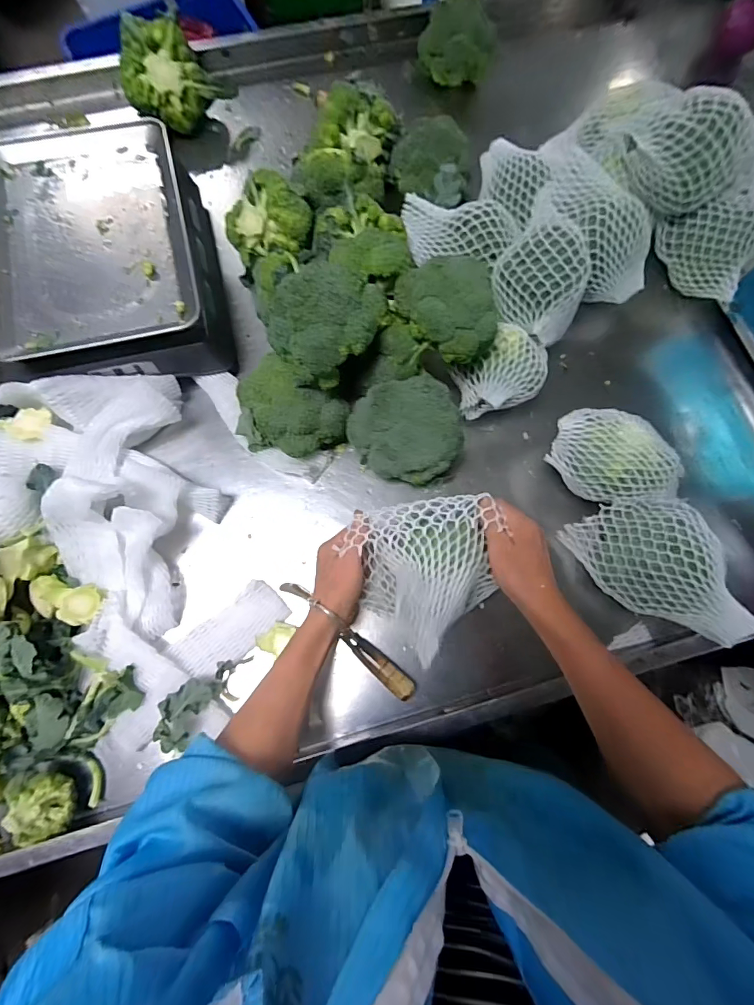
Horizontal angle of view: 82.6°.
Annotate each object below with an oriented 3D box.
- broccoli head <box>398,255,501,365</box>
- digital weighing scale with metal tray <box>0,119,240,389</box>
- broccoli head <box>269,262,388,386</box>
[{"bbox_3d":[0.084,-0.212,0.476,0.095,0.074,0.107,-30,80,-8],"label":"broccoli head"},{"bbox_3d":[-0.358,-0.323,0.583,0.258,0.113,0.333,-13,78,-5],"label":"digital weighing scale with metal tray"},{"bbox_3d":[-0.054,-0.192,0.465,0.106,0.080,0.111,0,77,-2],"label":"broccoli head"}]

